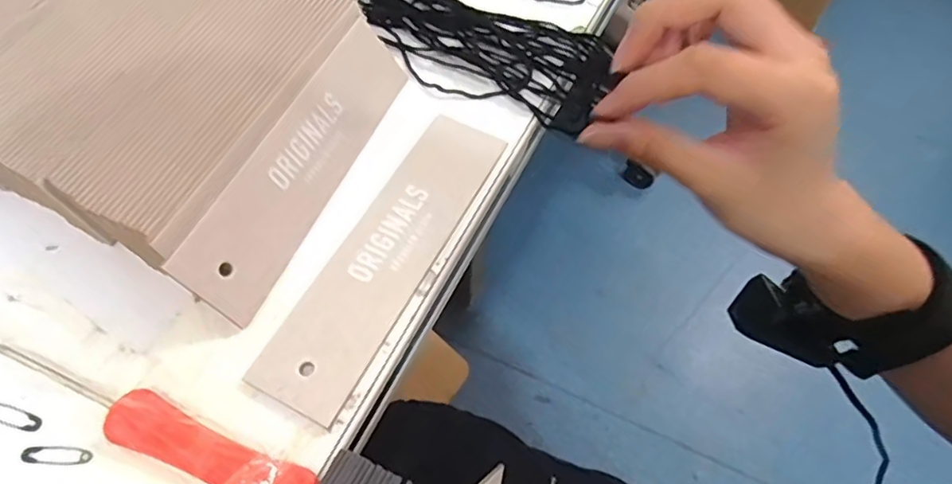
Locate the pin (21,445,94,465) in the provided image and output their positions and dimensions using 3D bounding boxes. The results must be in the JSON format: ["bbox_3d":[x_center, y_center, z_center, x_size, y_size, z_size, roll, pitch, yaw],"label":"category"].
[{"bbox_3d":[-0.119,0.060,0.167,0.019,0.004,0.005,3,58,0],"label":"pin"}]

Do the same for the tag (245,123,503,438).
[{"bbox_3d":[-0.029,0.001,0.207,0.031,0.004,0.124,23,60,13],"label":"tag"}]

